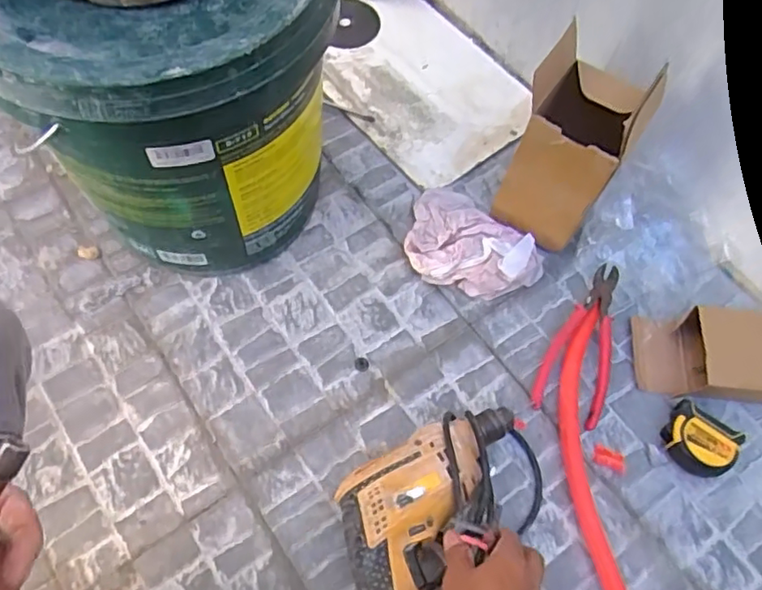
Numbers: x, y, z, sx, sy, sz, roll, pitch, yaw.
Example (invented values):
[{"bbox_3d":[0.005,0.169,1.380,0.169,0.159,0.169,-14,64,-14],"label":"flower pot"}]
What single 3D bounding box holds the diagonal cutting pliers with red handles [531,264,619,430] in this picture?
[{"bbox_3d":[0.227,0.051,0.674,0.072,0.029,0.177,22,65,8],"label":"diagonal cutting pliers with red handles"}]

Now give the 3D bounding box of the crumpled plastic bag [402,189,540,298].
[{"bbox_3d":[0.098,-0.057,0.723,0.168,0.037,0.121,42,70,16],"label":"crumpled plastic bag"}]

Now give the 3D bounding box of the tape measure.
[{"bbox_3d":[0.329,0.151,0.635,0.069,0.036,0.062,32,67,13],"label":"tape measure"}]

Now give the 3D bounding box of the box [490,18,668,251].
[{"bbox_3d":[0.209,-0.163,0.676,0.108,0.214,0.124,33,68,13],"label":"box"}]

